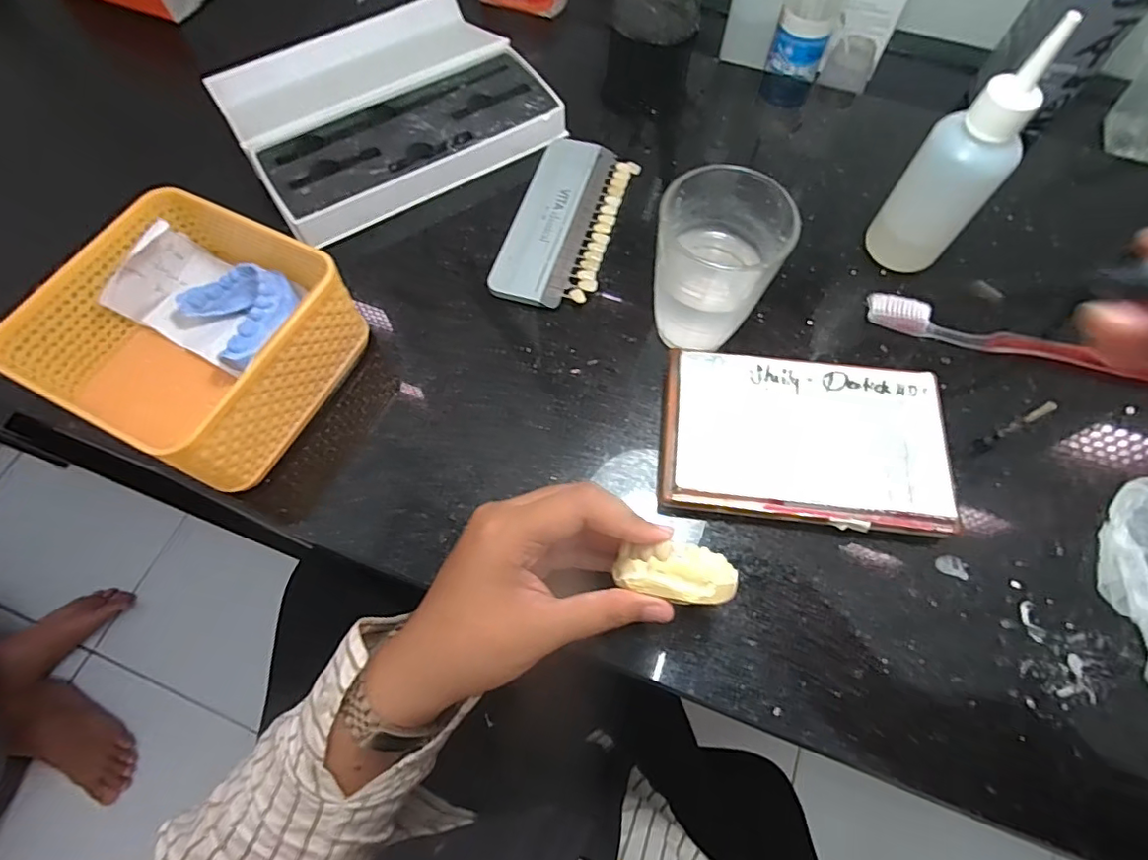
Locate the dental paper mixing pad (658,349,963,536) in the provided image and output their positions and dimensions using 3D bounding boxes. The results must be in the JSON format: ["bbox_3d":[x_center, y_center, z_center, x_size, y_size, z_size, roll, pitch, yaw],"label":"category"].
[{"bbox_3d":[0.126,0.006,0.308,0.151,0.020,0.094,5,67,2],"label":"dental paper mixing pad"}]

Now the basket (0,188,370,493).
[{"bbox_3d":[-0.206,-0.052,0.310,0.127,0.066,0.129,25,70,10],"label":"basket"}]

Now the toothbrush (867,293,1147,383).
[{"bbox_3d":[0.271,-0.056,0.337,0.171,0.020,0.021,19,69,8],"label":"toothbrush"}]

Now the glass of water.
[{"bbox_3d":[0.078,-0.090,0.312,0.067,0.092,0.071,28,70,11],"label":"glass of water"}]

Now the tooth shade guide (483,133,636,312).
[{"bbox_3d":[-0.005,-0.147,0.384,0.068,0.007,0.146,15,68,6],"label":"tooth shade guide"}]

